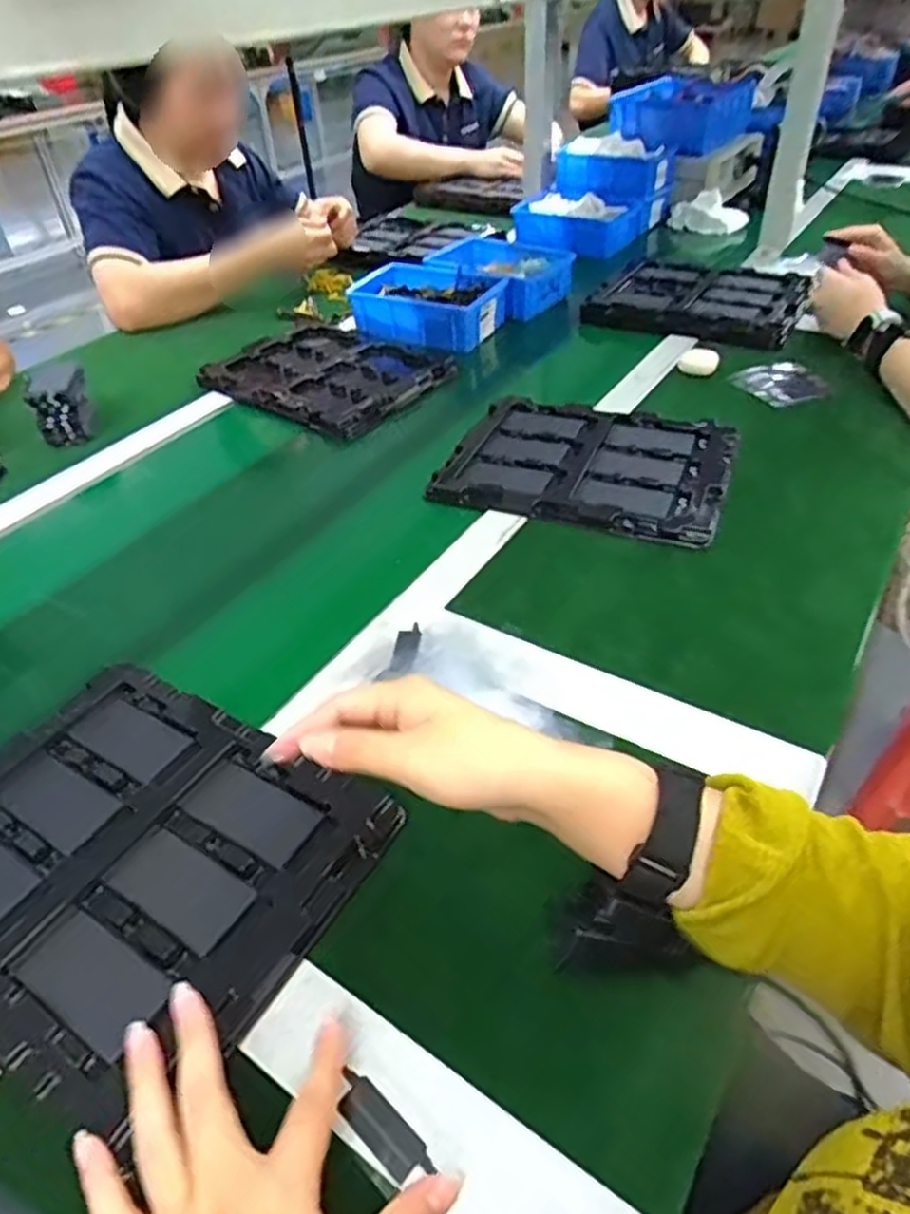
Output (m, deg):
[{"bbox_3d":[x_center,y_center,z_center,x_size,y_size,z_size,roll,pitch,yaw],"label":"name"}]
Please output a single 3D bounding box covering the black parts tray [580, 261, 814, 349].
[{"bbox_3d":[0.345,-0.446,1.048,0.282,0.052,0.222,17,46,21],"label":"black parts tray"}]

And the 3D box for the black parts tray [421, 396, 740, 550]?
[{"bbox_3d":[0.136,-0.152,0.762,0.276,0.016,0.220,14,45,18],"label":"black parts tray"}]

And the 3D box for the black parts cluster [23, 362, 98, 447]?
[{"bbox_3d":[-0.462,-0.241,0.863,0.057,0.061,0.083,-9,43,-6],"label":"black parts cluster"}]

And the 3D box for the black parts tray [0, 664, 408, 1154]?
[{"bbox_3d":[-0.203,0.148,0.447,0.270,0.015,0.215,22,48,25],"label":"black parts tray"}]

